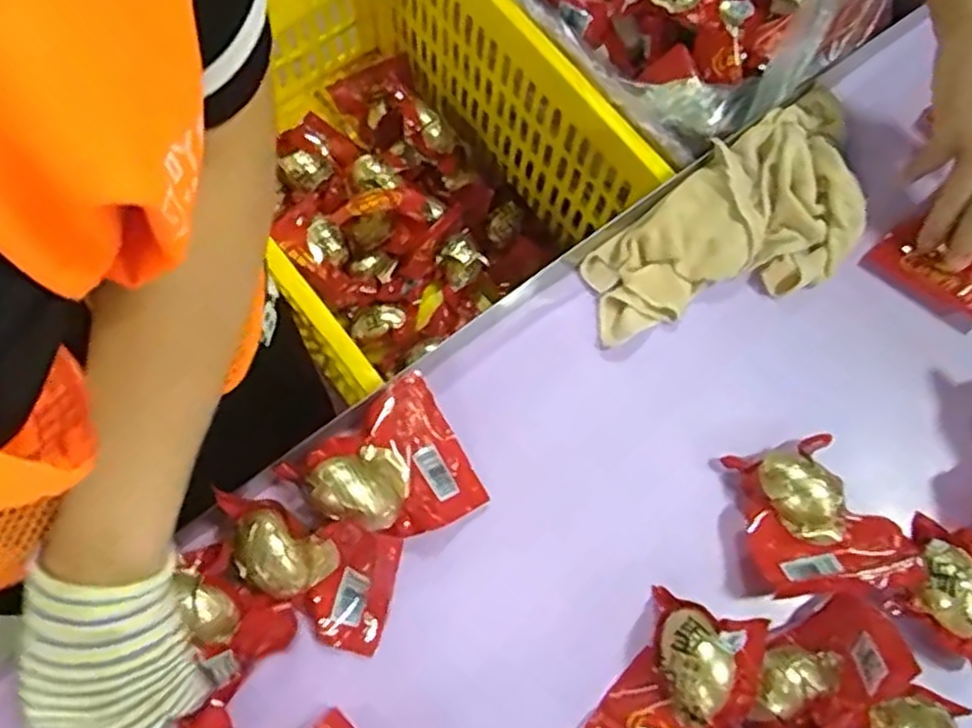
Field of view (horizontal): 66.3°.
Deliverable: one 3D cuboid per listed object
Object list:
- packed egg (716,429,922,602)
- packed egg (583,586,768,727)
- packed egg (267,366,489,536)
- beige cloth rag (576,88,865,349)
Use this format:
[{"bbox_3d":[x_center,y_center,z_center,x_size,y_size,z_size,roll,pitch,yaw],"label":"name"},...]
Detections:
[{"bbox_3d":[0.212,0.098,0.480,0.088,0.041,0.096,-12,74,-6],"label":"packed egg"},{"bbox_3d":[0.121,0.191,0.427,0.085,0.039,0.100,22,79,22],"label":"packed egg"},{"bbox_3d":[-0.064,0.067,0.466,0.102,0.036,0.095,-30,77,-11],"label":"packed egg"},{"bbox_3d":[0.181,-0.097,0.535,0.236,0.043,0.113,-31,77,-11],"label":"beige cloth rag"}]

